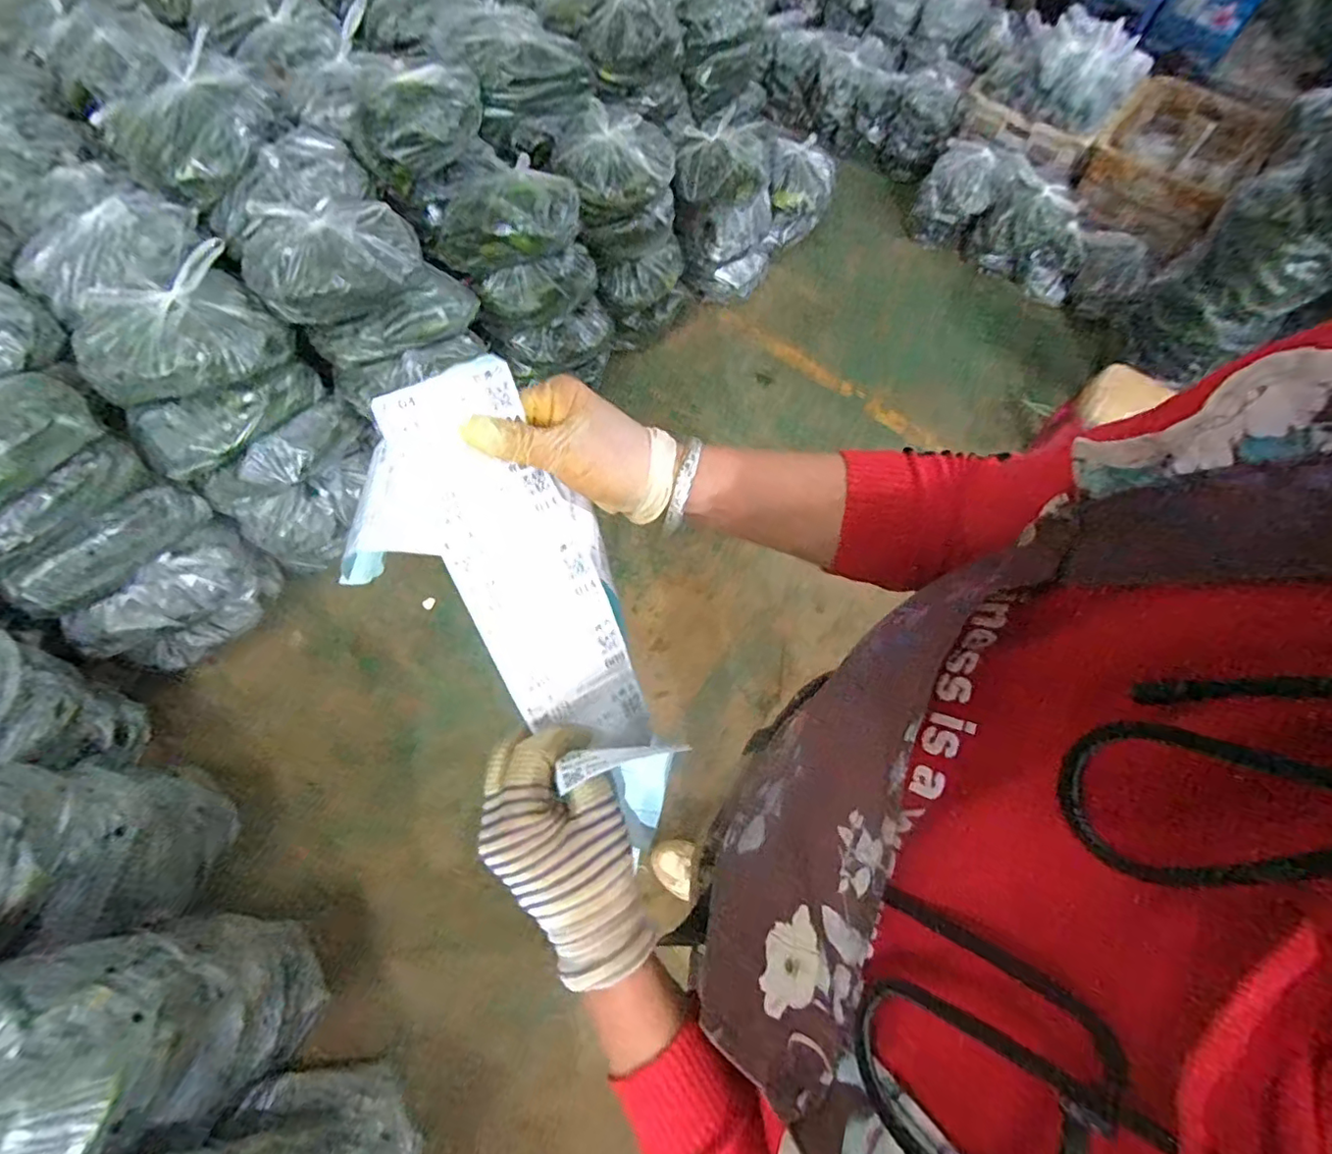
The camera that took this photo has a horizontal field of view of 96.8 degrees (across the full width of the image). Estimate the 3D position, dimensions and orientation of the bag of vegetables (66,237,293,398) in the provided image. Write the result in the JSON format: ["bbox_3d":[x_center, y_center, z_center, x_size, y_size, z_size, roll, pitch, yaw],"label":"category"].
[{"bbox_3d":[-0.937,-0.467,1.119,0.220,0.164,0.324,35,67,18],"label":"bag of vegetables"}]

